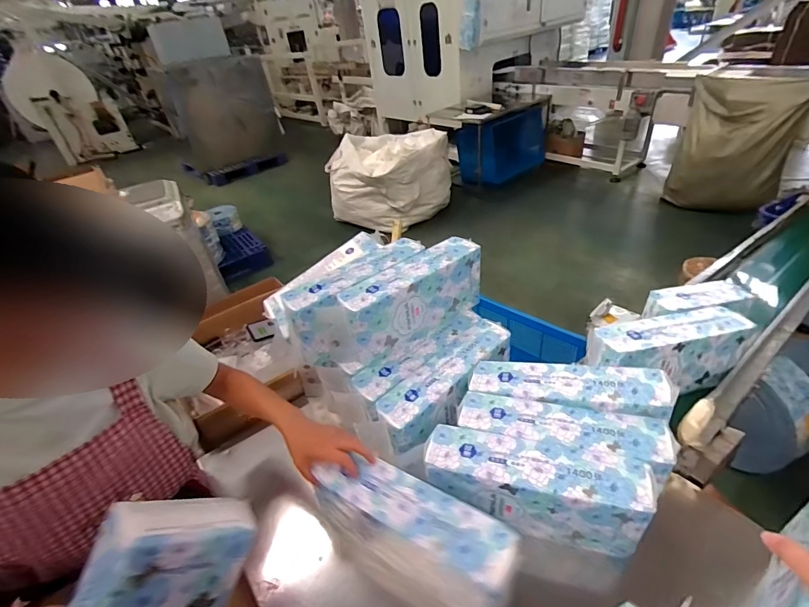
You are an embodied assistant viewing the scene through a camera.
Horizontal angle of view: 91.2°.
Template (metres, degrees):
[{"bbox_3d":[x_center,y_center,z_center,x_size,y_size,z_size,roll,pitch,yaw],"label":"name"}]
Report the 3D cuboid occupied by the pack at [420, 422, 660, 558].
[{"bbox_3d":[0.216,0.317,0.682,0.341,0.131,0.094,6,39,18],"label":"pack"}]

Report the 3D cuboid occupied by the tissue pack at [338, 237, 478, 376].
[{"bbox_3d":[0.013,-0.006,0.916,0.364,0.157,0.096,-29,41,-26],"label":"tissue pack"}]

